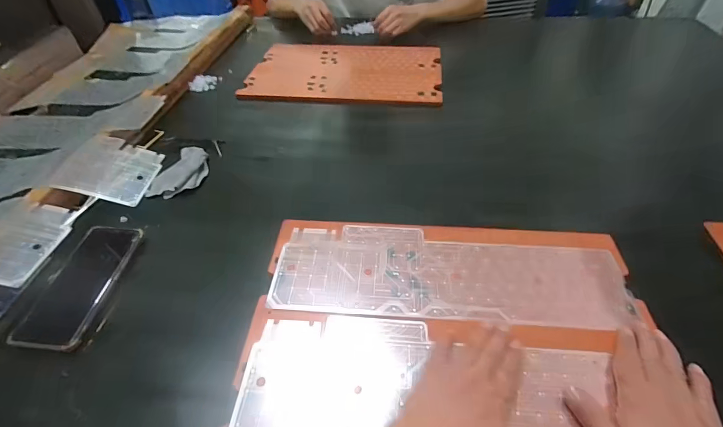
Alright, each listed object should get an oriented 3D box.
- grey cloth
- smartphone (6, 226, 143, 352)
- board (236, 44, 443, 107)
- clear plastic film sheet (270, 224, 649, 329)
[{"bbox_3d":[-0.290,-0.069,0.611,0.076,0.015,0.124,12,48,13],"label":"grey cloth"},{"bbox_3d":[-0.342,0.085,0.458,0.080,0.016,0.162,5,47,7],"label":"smartphone"},{"bbox_3d":[-0.038,-0.321,0.841,0.423,0.010,0.296,4,47,6],"label":"board"},{"bbox_3d":[0.103,0.070,0.453,0.406,0.006,0.129,3,46,4],"label":"clear plastic film sheet"}]

